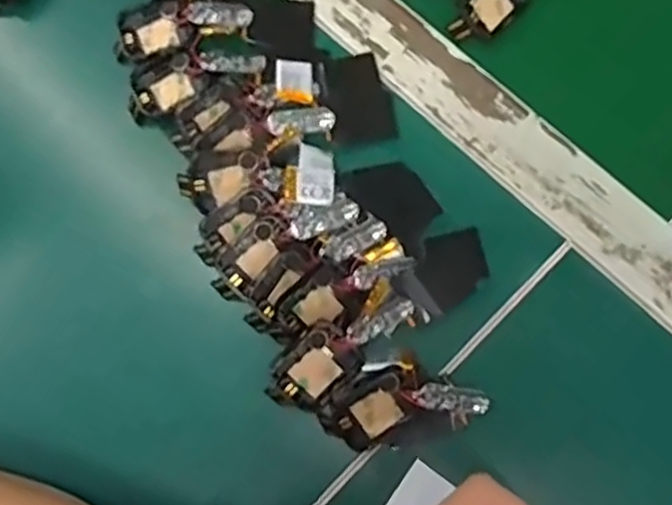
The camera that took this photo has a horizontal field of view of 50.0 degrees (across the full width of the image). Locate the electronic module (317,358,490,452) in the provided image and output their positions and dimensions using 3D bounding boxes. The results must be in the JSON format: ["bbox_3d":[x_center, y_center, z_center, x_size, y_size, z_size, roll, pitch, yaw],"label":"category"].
[{"bbox_3d":[0.032,0.072,0.341,0.076,0.015,0.038,-2,77,4],"label":"electronic module"}]

